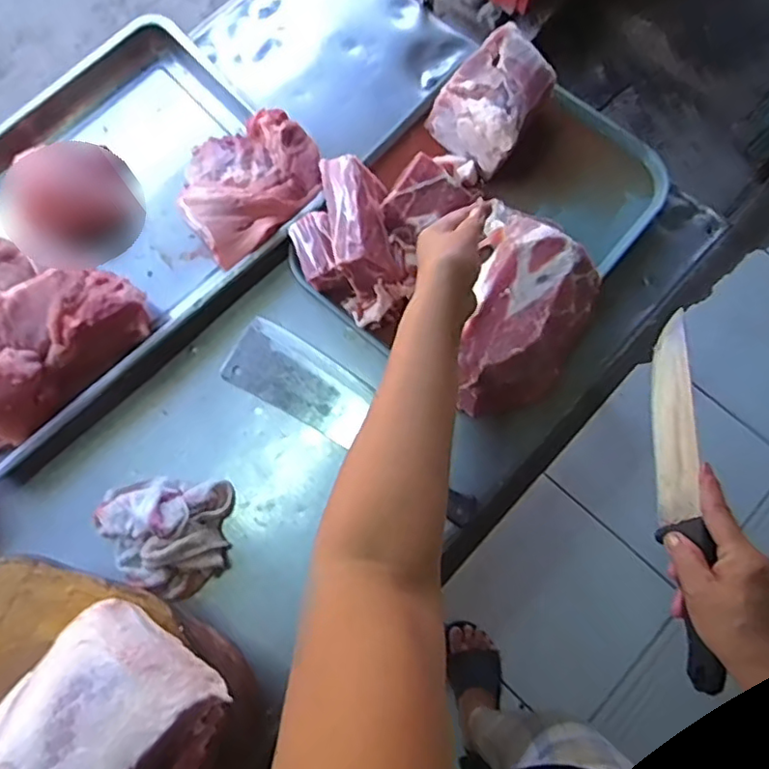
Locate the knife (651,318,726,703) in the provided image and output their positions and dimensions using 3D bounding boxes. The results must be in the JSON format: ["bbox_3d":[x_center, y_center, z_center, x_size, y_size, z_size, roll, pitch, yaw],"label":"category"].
[{"bbox_3d":[0.263,0.094,0.539,0.029,0.054,0.320,2,75,1],"label":"knife"}]

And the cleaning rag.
[{"bbox_3d":[-0.263,0.171,0.704,0.158,0.055,0.119,0,76,0],"label":"cleaning rag"}]

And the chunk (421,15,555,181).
[{"bbox_3d":[0.136,-0.357,0.769,0.102,0.118,0.129,-43,79,-10],"label":"chunk"}]

